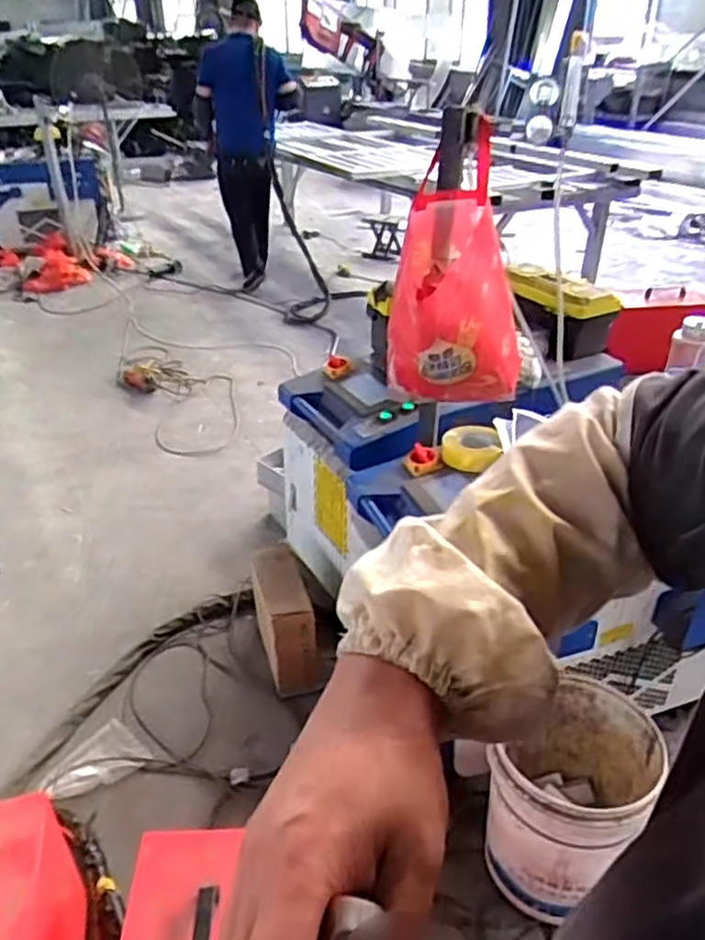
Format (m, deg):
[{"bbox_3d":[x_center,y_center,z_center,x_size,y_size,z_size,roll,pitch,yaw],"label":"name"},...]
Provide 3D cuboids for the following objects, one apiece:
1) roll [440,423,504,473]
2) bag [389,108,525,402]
[{"bbox_3d":[0.251,-0.049,1.508,0.121,0.055,0.117,-1,32,0],"label":"roll"},{"bbox_3d":[0.190,-0.293,1.289,0.243,0.353,0.319,2,32,5],"label":"bag"}]

